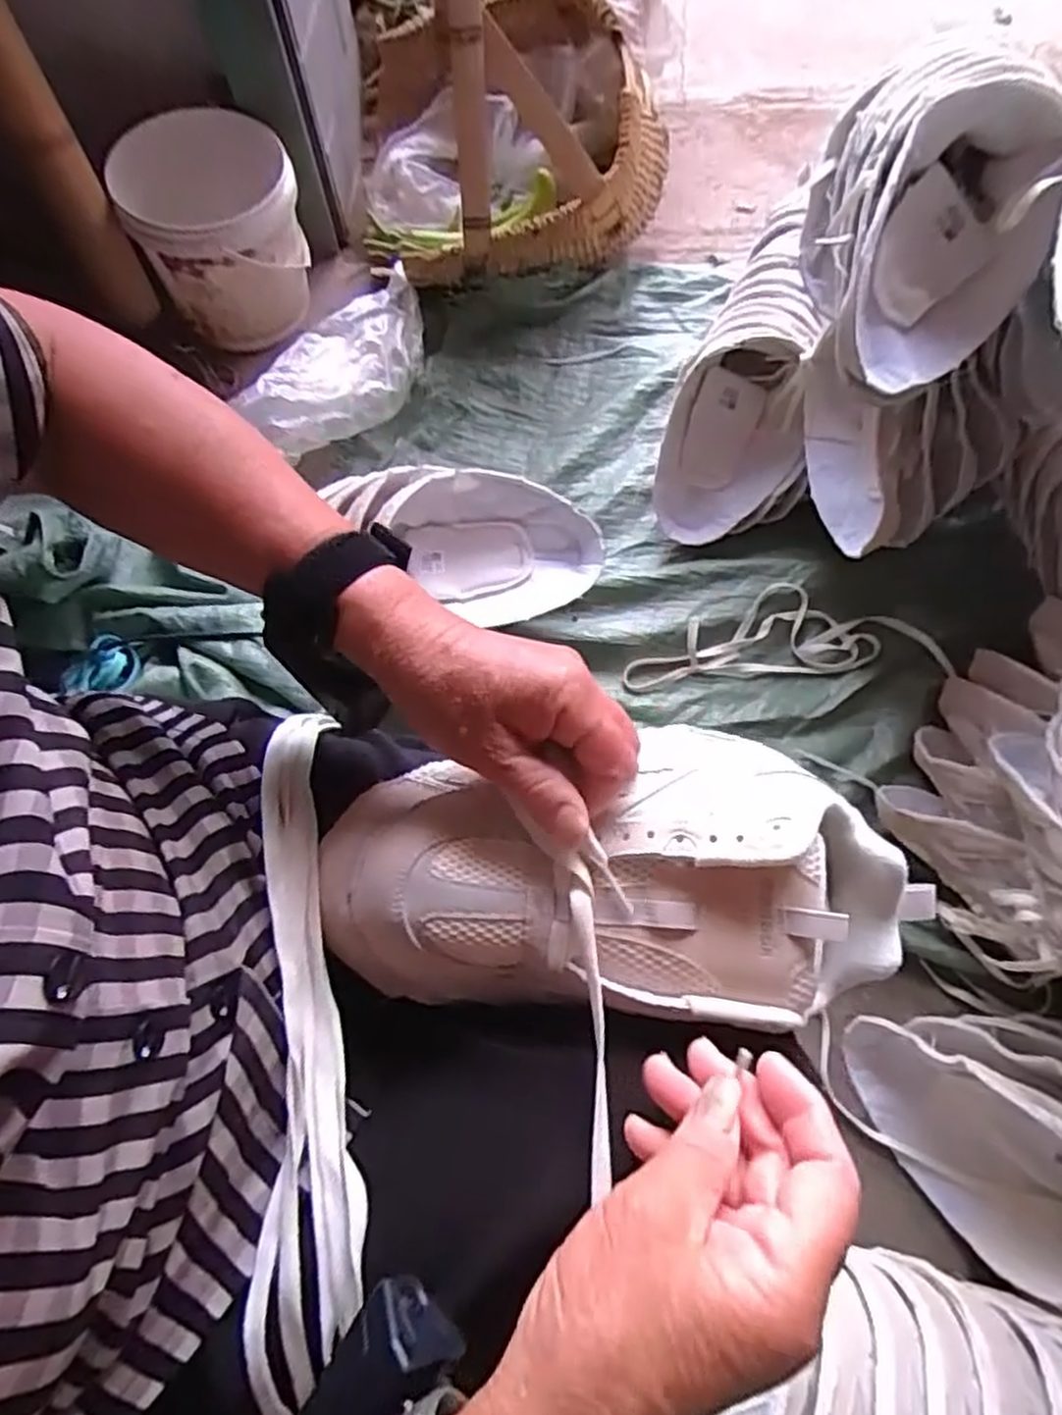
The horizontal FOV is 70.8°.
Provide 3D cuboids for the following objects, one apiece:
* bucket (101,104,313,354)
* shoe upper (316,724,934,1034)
[{"bbox_3d":[-0.352,-0.539,0.873,0.187,0.194,0.156,-20,70,-6],"label":"bucket"},{"bbox_3d":[0.034,0.073,0.338,0.257,0.067,0.124,-2,69,5],"label":"shoe upper"}]

